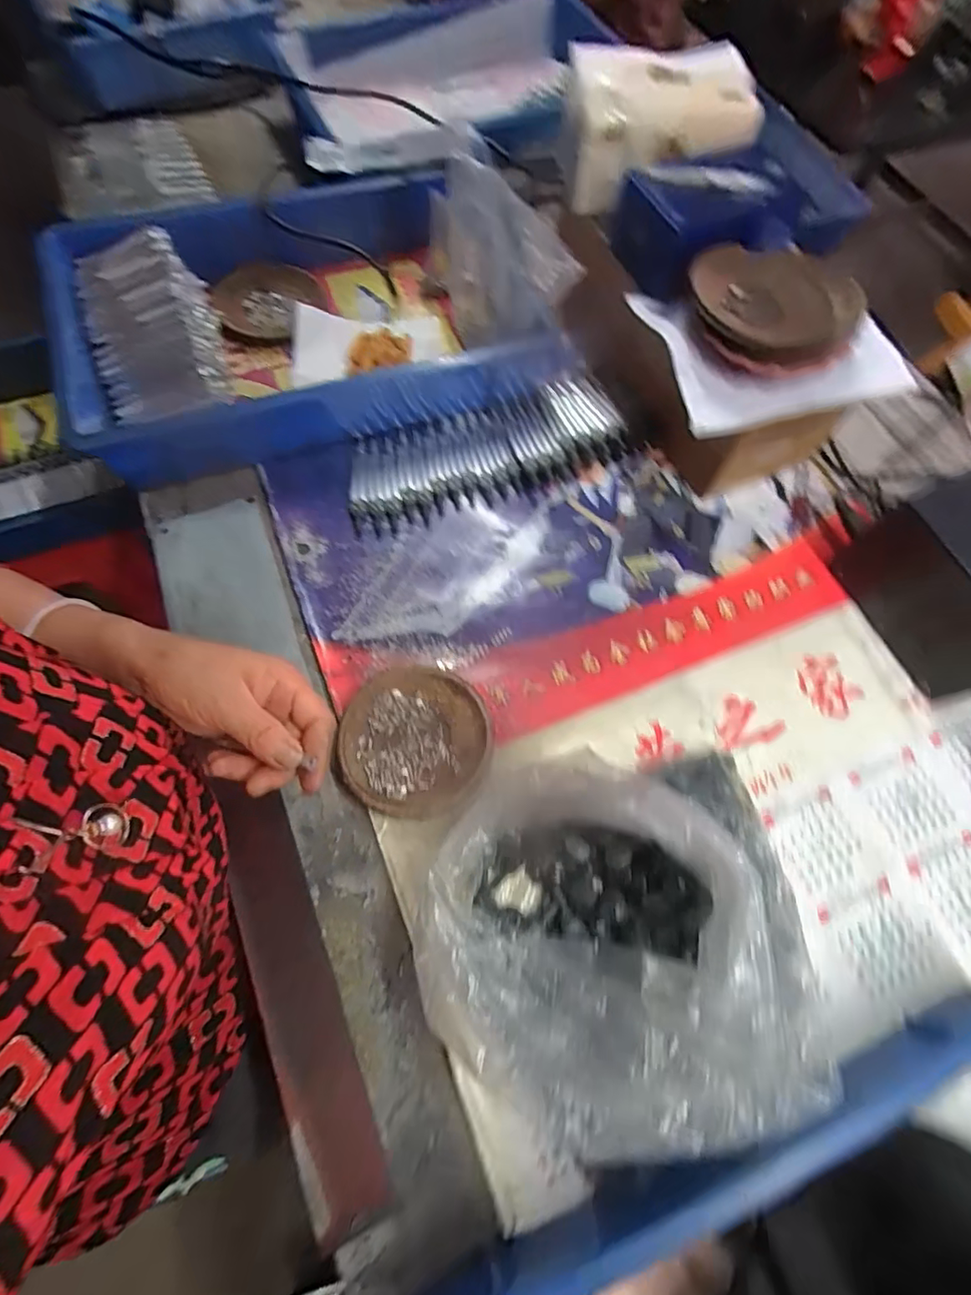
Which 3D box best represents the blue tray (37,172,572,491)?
[{"bbox_3d":[-0.196,-0.340,0.553,0.398,0.090,0.305,-19,69,-10],"label":"blue tray"}]

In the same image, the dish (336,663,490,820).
[{"bbox_3d":[-0.054,0.072,0.426,0.112,0.020,0.113,1,67,-2],"label":"dish"}]

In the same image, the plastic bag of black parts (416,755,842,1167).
[{"bbox_3d":[0.079,0.172,0.342,0.234,0.095,0.198,-7,68,-5],"label":"plastic bag of black parts"}]

